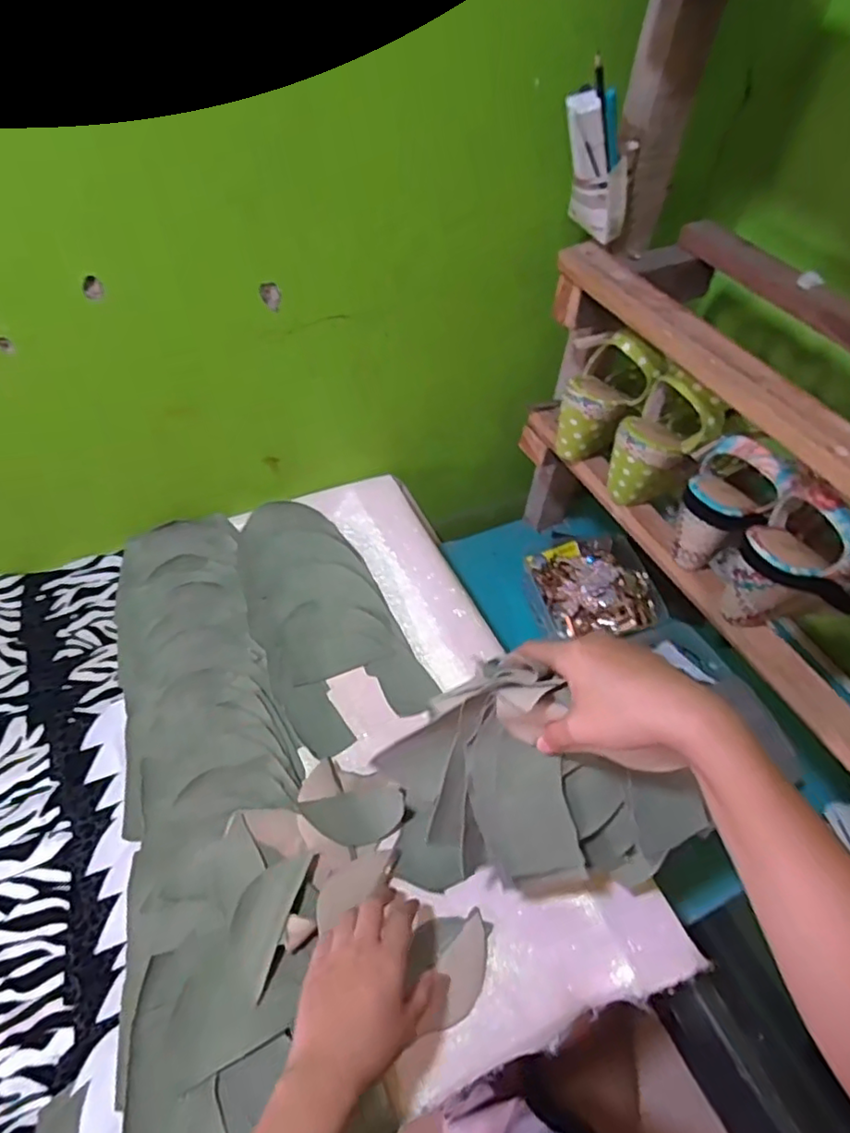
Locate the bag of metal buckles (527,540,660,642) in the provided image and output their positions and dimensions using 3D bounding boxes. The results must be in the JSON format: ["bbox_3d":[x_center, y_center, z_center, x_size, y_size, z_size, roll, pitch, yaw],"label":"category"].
[{"bbox_3d":[0.224,0.030,0.828,0.142,0.033,0.157,-14,53,-15],"label":"bag of metal buckles"}]

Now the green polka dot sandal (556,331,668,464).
[{"bbox_3d":[0.184,-0.180,0.664,0.076,0.149,0.078,4,46,-32],"label":"green polka dot sandal"}]

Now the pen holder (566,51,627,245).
[{"bbox_3d":[0.158,-0.386,0.581,0.049,0.160,0.051,-38,59,-1],"label":"pen holder"}]

